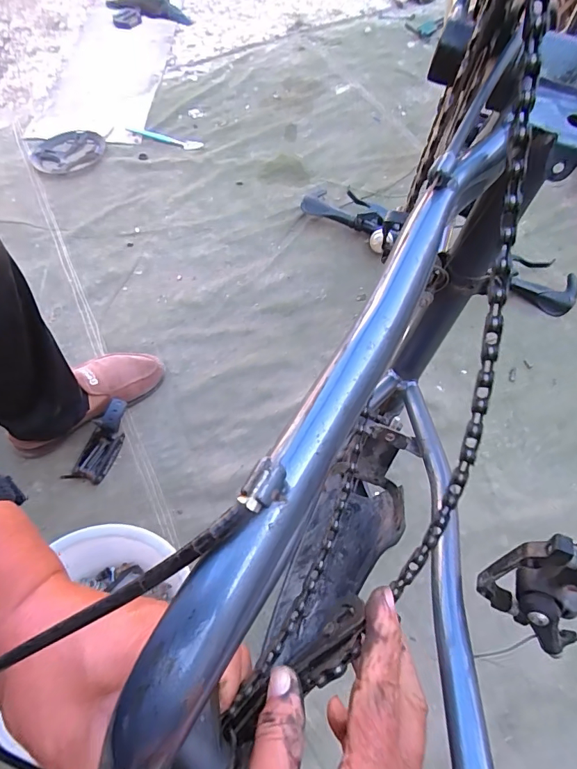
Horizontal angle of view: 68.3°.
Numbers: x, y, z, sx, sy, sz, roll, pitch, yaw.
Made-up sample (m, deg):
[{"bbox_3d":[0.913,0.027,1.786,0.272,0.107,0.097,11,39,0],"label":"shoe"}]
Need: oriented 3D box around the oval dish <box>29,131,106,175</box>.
[{"bbox_3d":[-0.549,-0.572,1.051,0.179,0.027,0.135,0,65,1],"label":"oval dish"}]

